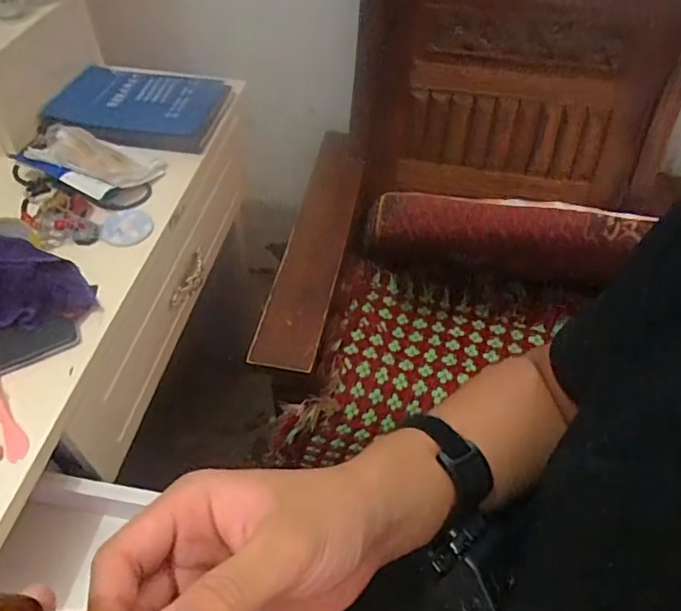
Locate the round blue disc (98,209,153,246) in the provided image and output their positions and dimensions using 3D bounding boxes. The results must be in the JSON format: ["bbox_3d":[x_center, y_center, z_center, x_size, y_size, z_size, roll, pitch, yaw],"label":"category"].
[{"bbox_3d":[-0.261,-0.098,0.672,0.060,0.007,0.065,1,50,-1],"label":"round blue disc"}]

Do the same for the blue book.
[{"bbox_3d":[-0.292,-0.297,0.813,0.233,0.032,0.142,8,63,-3],"label":"blue book"}]

